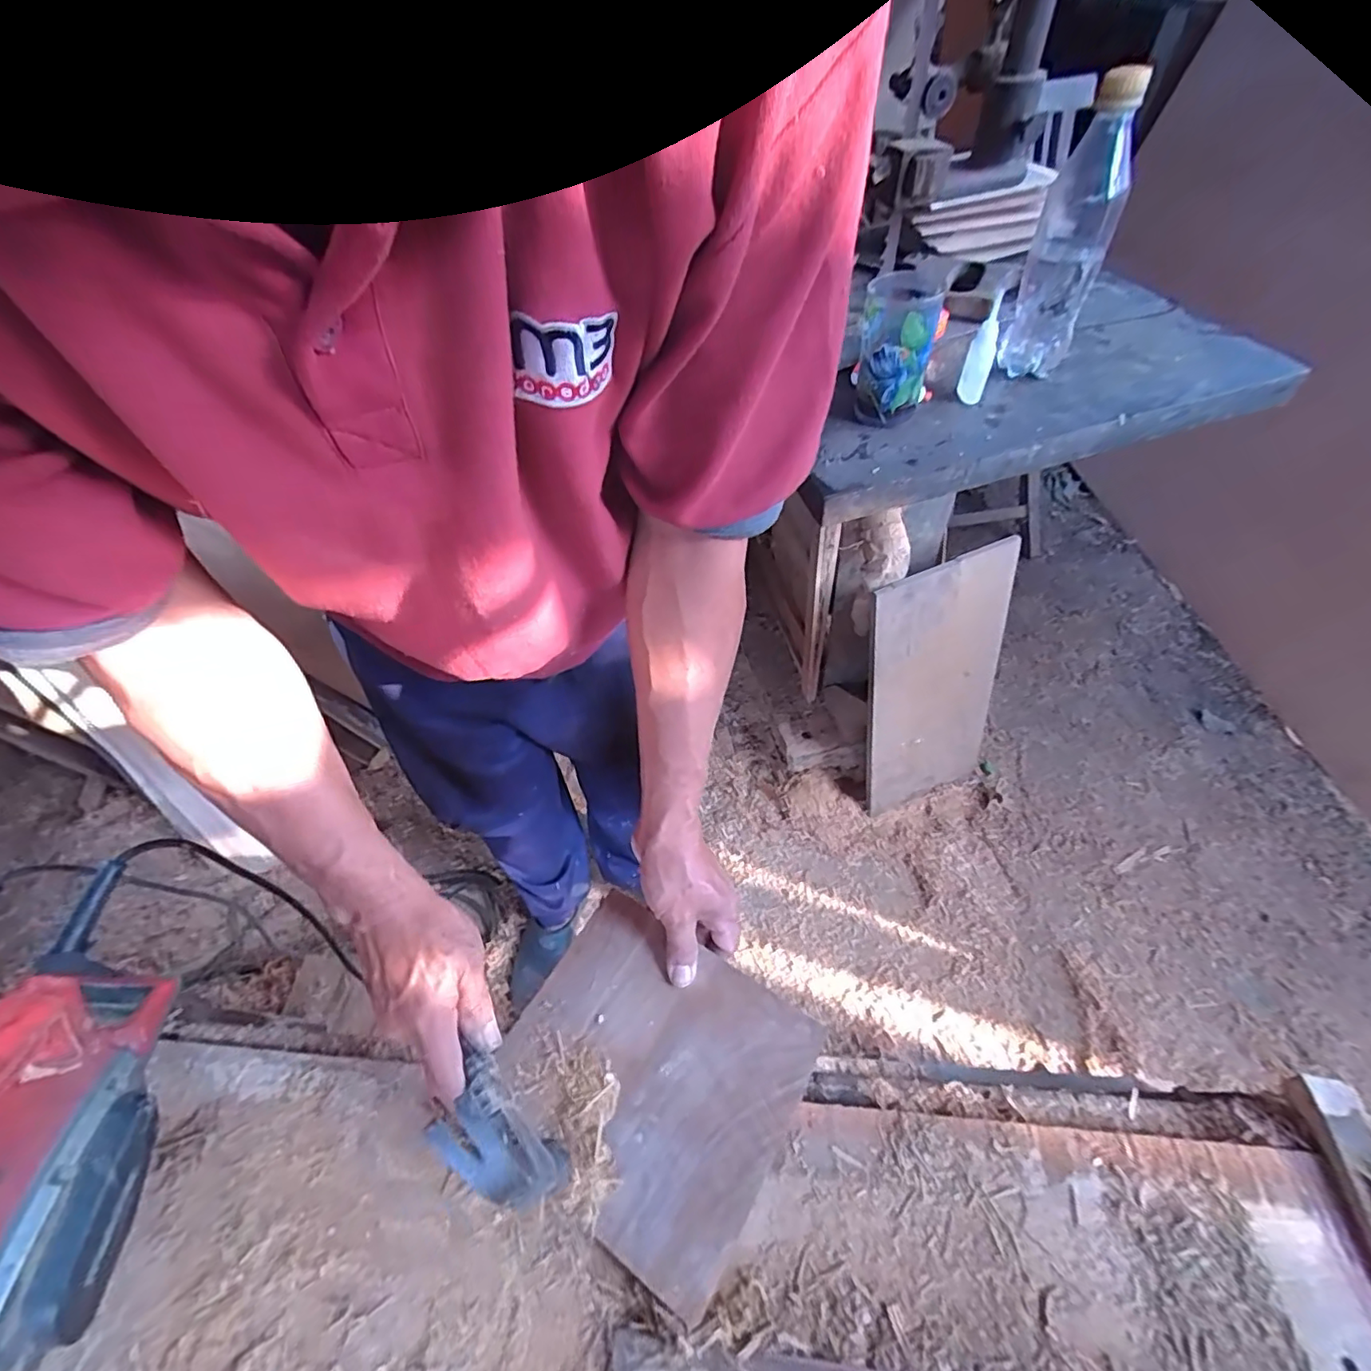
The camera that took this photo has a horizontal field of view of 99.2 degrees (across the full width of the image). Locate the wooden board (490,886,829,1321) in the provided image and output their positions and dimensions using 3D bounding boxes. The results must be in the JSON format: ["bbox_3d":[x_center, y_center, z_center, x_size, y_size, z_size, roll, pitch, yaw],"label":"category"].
[{"bbox_3d":[-0.029,0.274,0.422,0.199,0.014,0.178,28,60,21],"label":"wooden board"}]

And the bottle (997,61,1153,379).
[{"bbox_3d":[0.353,-0.408,0.533,0.062,0.211,0.052,17,56,15],"label":"bottle"}]

